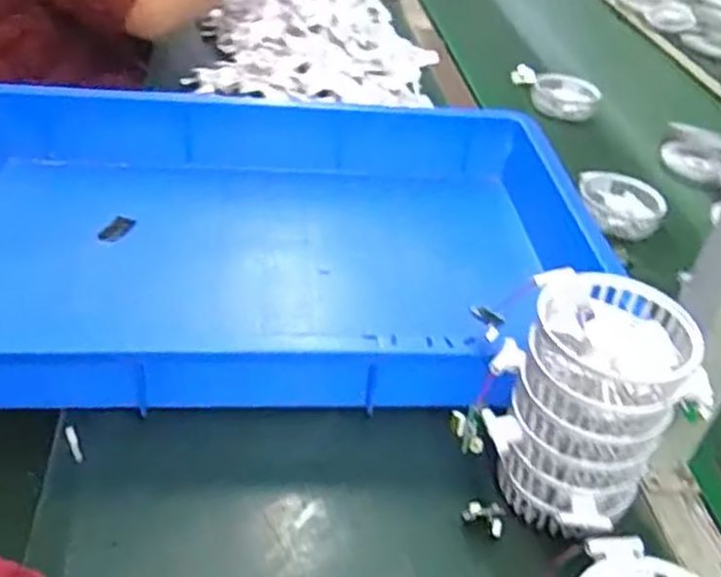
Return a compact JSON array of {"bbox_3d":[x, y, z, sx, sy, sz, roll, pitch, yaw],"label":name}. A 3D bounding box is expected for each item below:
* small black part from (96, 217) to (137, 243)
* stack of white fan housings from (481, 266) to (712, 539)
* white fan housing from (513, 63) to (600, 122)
[{"bbox_3d":[-0.228,-0.055,0.688,0.019,0.007,0.037,21,39,15],"label":"small black part"},{"bbox_3d":[0.139,0.078,0.460,0.099,0.144,0.114,-29,48,-34],"label":"stack of white fan housings"},{"bbox_3d":[0.279,-0.275,1.027,0.082,0.028,0.155,-7,41,-13],"label":"white fan housing"}]

